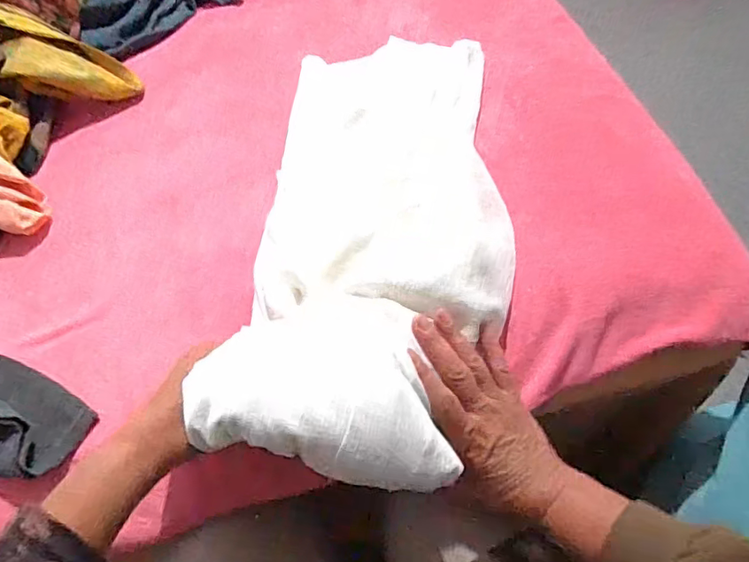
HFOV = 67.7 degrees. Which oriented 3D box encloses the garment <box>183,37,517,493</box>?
[{"bbox_3d":[0.014,-0.071,0.528,0.240,0.060,0.515,6,49,6],"label":"garment"}]

